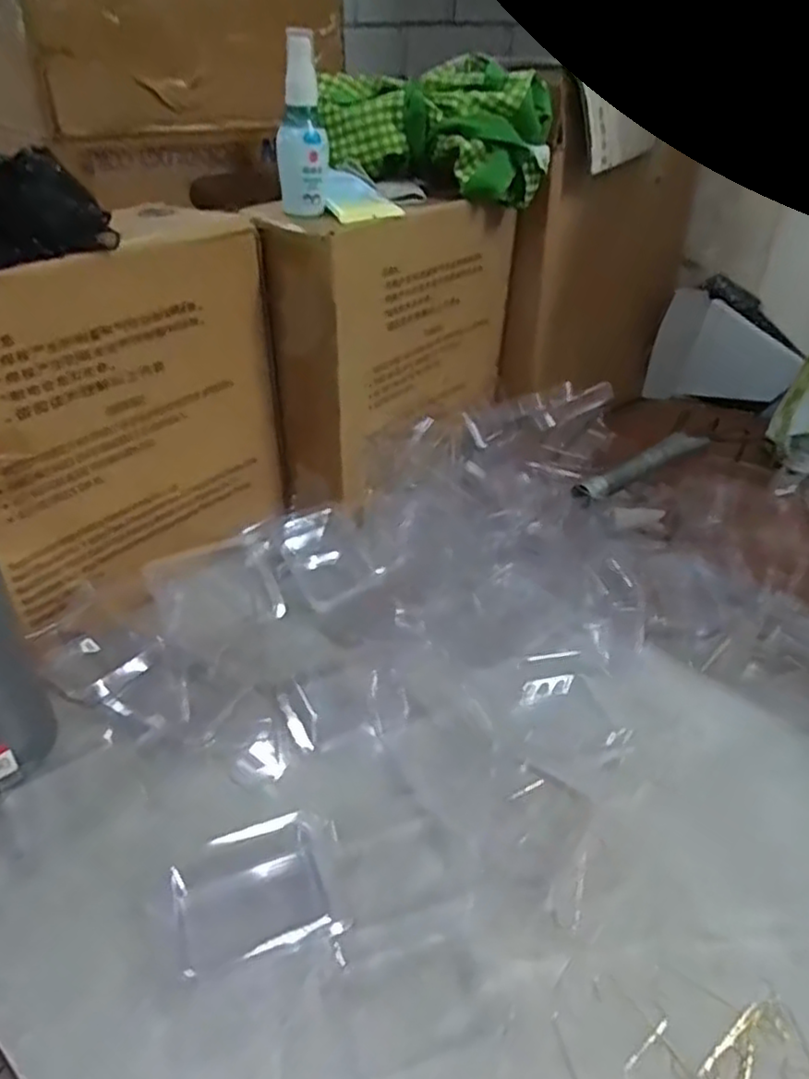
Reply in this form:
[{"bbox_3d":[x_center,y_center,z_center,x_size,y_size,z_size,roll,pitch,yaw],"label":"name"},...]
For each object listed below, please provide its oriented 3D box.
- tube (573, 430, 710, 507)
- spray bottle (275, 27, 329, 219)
[{"bbox_3d":[0.224,-0.072,0.668,0.181,0.016,0.026,-23,42,-32],"label":"tube"},{"bbox_3d":[-0.079,-0.309,0.534,0.037,0.120,0.034,-2,35,-6],"label":"spray bottle"}]

